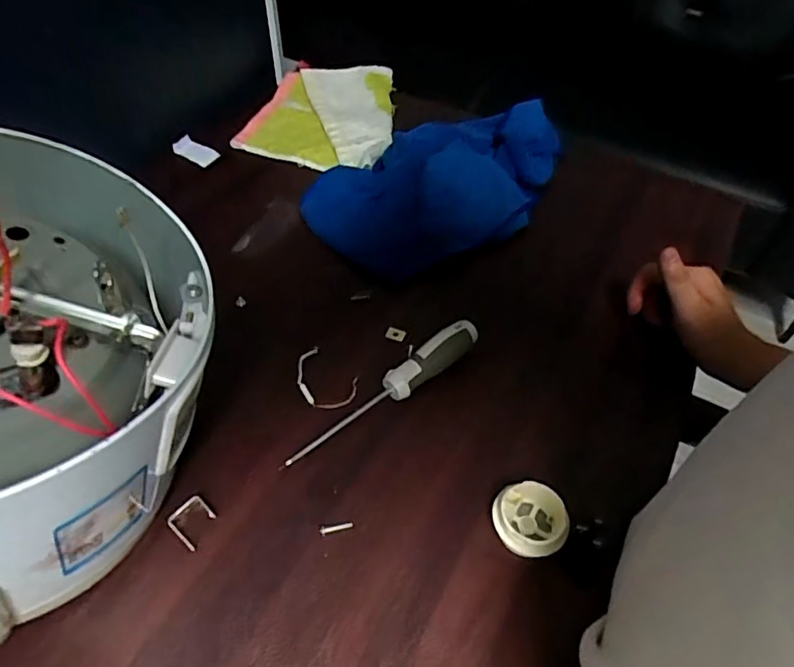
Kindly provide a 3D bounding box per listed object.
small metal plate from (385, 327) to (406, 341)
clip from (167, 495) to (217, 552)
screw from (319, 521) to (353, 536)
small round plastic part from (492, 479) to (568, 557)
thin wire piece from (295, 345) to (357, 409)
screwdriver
[{"bbox_3d":[-0.001,0.001,0.464,0.016,0.004,0.012,16,50,7],"label":"small metal plate"},{"bbox_3d":[-0.129,0.117,0.347,0.027,0.005,0.025,33,54,21],"label":"clip"},{"bbox_3d":[-0.039,0.124,0.353,0.022,0.004,0.007,-5,50,-10],"label":"screw"},{"bbox_3d":[0.085,0.120,0.352,0.043,0.020,0.044,3,49,-4],"label":"small round plastic part"},{"bbox_3d":[-0.058,0.035,0.424,0.058,0.007,0.039,35,54,22],"label":"thin wire piece"},{"bbox_3d":[-0.005,0.041,0.409,0.172,0.029,0.021,-31,59,-29],"label":"screwdriver"}]

